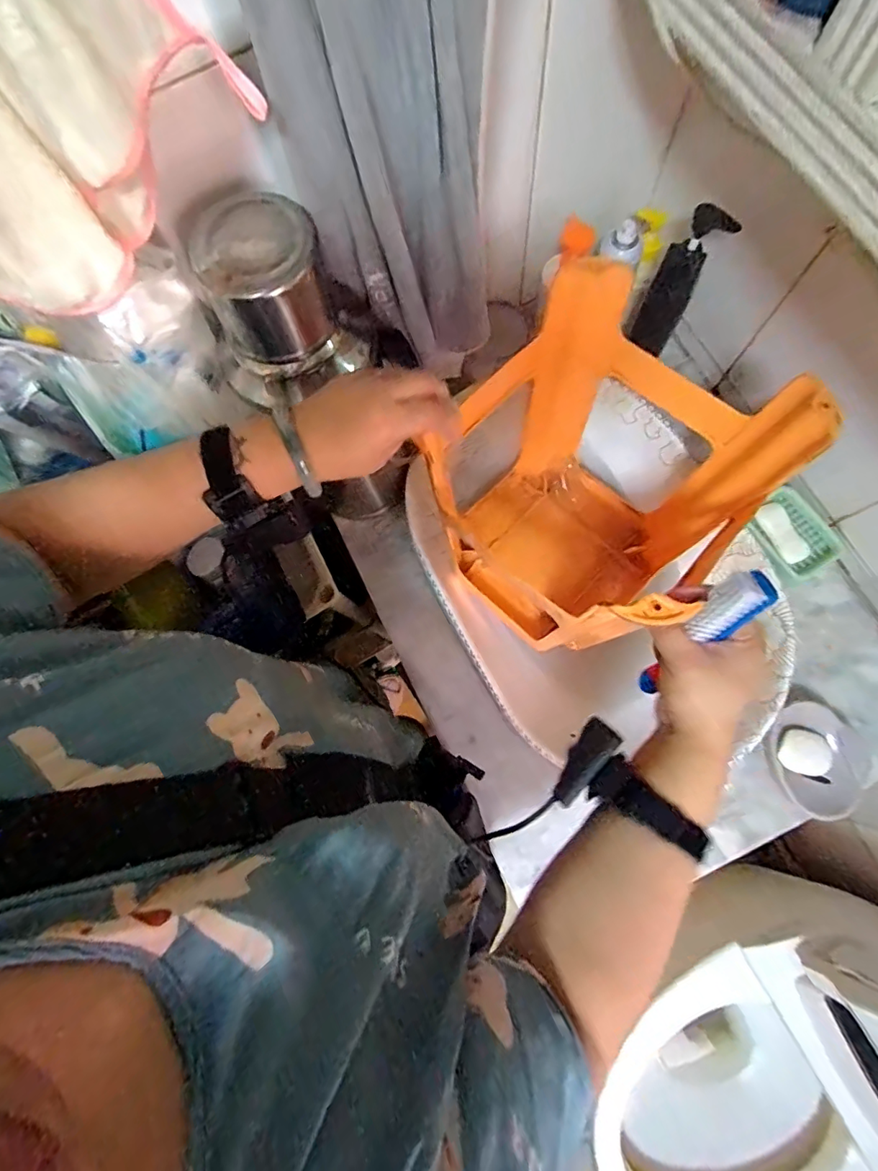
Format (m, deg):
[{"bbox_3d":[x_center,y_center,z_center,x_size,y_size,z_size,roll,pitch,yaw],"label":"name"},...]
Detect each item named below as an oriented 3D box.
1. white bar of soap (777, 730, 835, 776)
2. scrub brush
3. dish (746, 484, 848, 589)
[{"bbox_3d":[0.441,0.200,0.599,0.072,0.018,0.049,8,79,3],"label":"white bar of soap"},{"bbox_3d":[0.198,0.044,0.394,0.035,0.148,0.027,26,50,6],"label":"scrub brush"},{"bbox_3d":[0.471,-0.067,0.667,0.085,0.028,0.114,-32,80,-5],"label":"dish"}]

